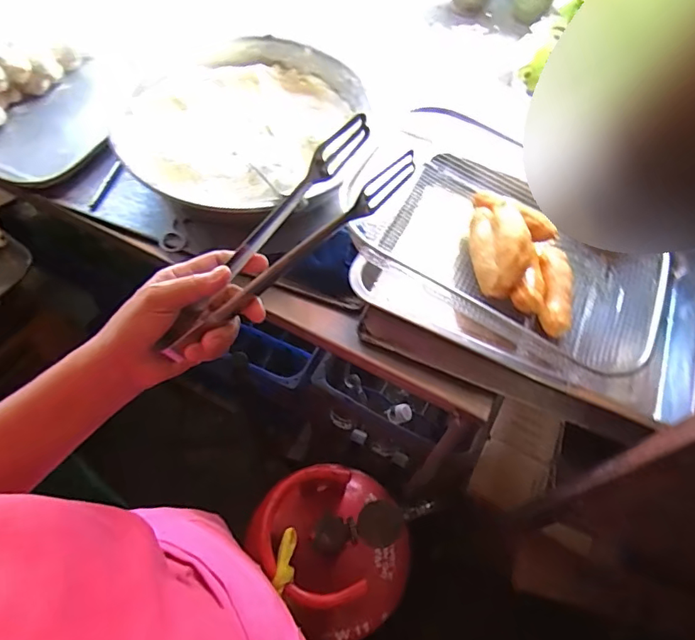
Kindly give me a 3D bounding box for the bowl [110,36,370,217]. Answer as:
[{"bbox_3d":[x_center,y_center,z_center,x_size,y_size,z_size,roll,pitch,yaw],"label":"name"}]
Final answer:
[{"bbox_3d":[-0.133,-0.254,0.668,0.290,0.080,0.272,2,61,-3],"label":"bowl"}]

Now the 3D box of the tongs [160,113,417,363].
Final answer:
[{"bbox_3d":[-0.044,-0.059,0.378,0.066,0.025,0.232,41,80,18],"label":"tongs"}]

